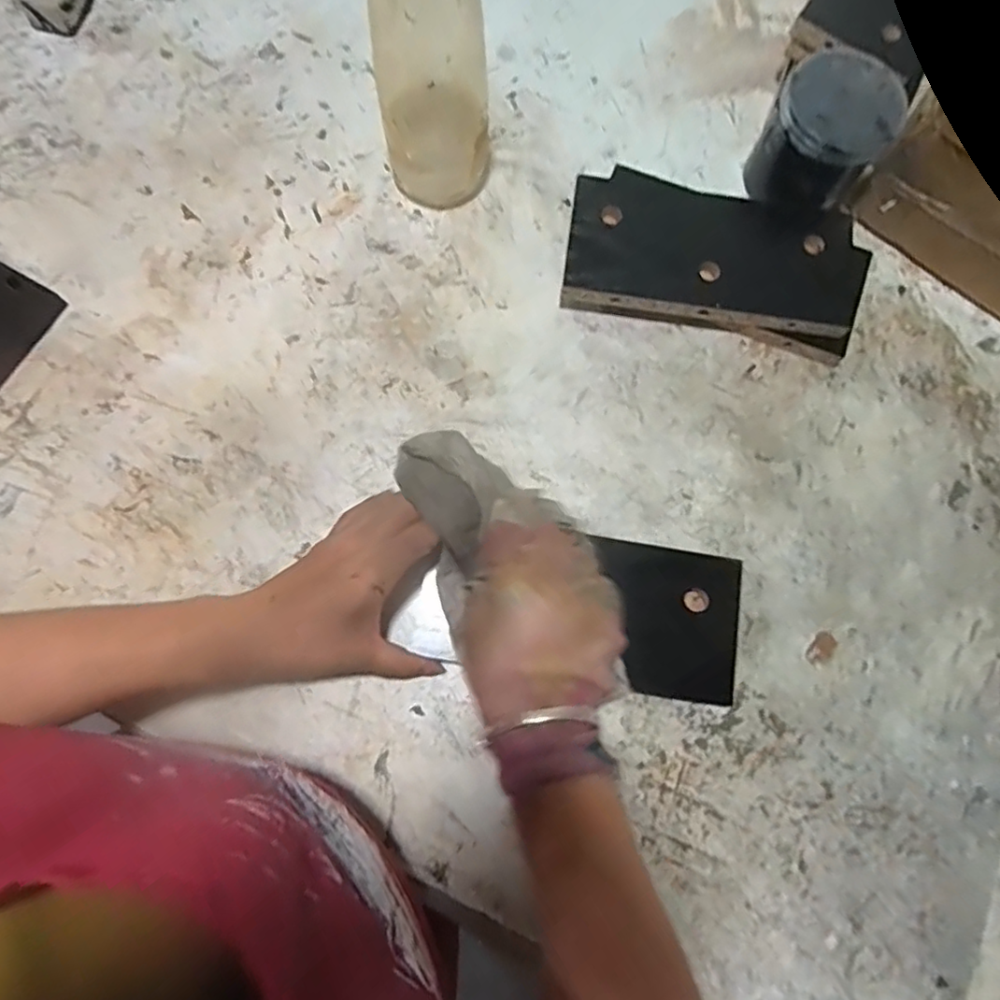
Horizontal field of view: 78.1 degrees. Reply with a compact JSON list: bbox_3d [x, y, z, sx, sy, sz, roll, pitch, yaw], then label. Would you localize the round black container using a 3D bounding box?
[{"bbox_3d":[0.239,-0.267,0.456,0.079,0.080,0.094,31,78,6],"label":"round black container"}]

